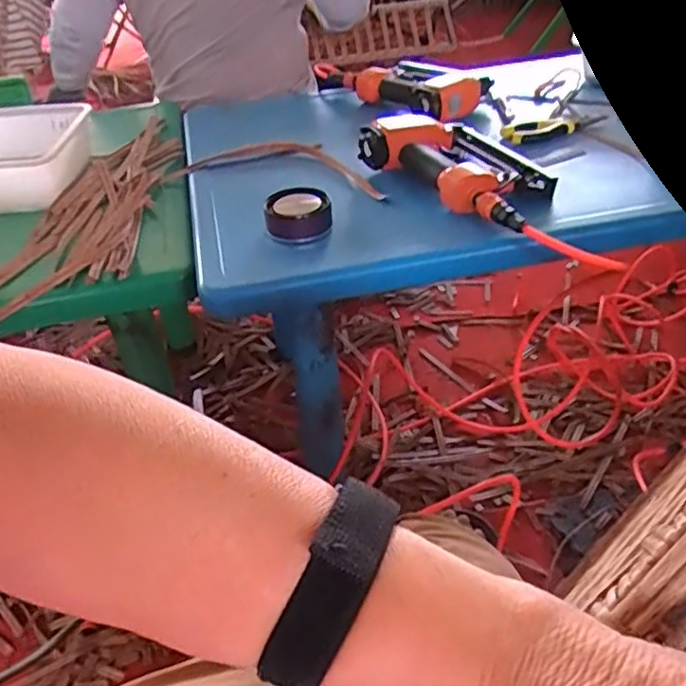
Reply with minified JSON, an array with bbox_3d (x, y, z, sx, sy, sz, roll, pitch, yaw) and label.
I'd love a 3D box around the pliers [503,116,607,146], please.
[{"bbox_3d":[0.304,-0.303,0.928,0.159,0.019,0.043,-10,39,-6],"label":"pliers"}]

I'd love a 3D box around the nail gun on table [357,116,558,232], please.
[{"bbox_3d":[0.157,-0.216,0.793,0.152,0.059,0.262,-26,43,-24],"label":"nail gun on table"}]

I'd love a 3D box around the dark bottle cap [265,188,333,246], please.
[{"bbox_3d":[-0.050,-0.144,0.737,0.071,0.034,0.069,-3,39,3],"label":"dark bottle cap"}]

